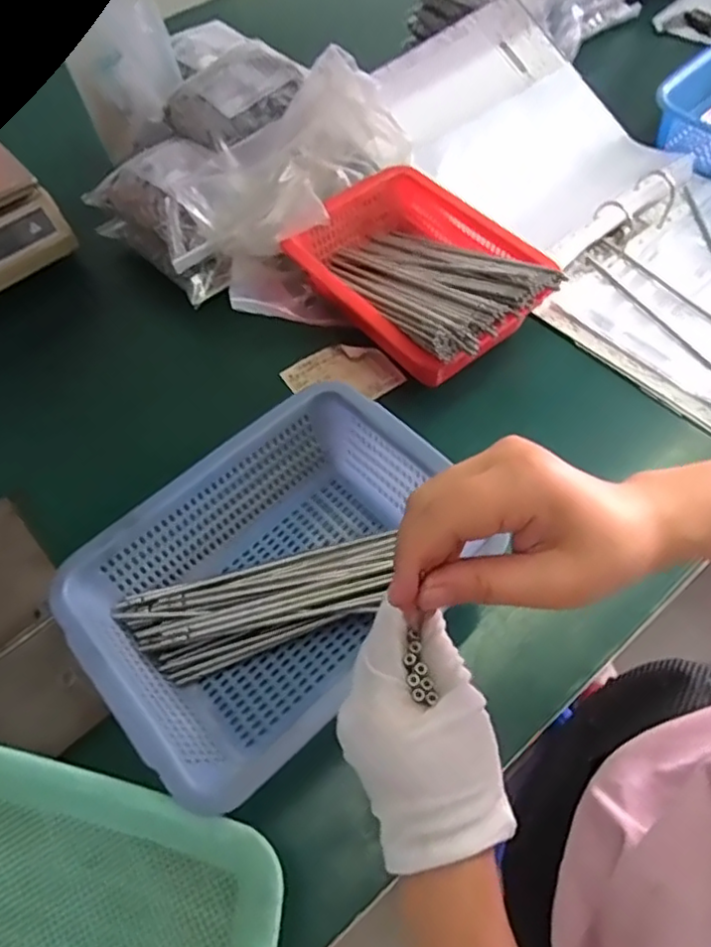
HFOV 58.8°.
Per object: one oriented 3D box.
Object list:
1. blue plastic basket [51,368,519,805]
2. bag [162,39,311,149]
[{"bbox_3d":[-0.066,0.084,0.532,0.231,0.101,0.314,37,67,22],"label":"blue plastic basket"},{"bbox_3d":[-0.139,-0.450,0.745,0.143,0.050,0.126,-40,65,-19],"label":"bag"}]

